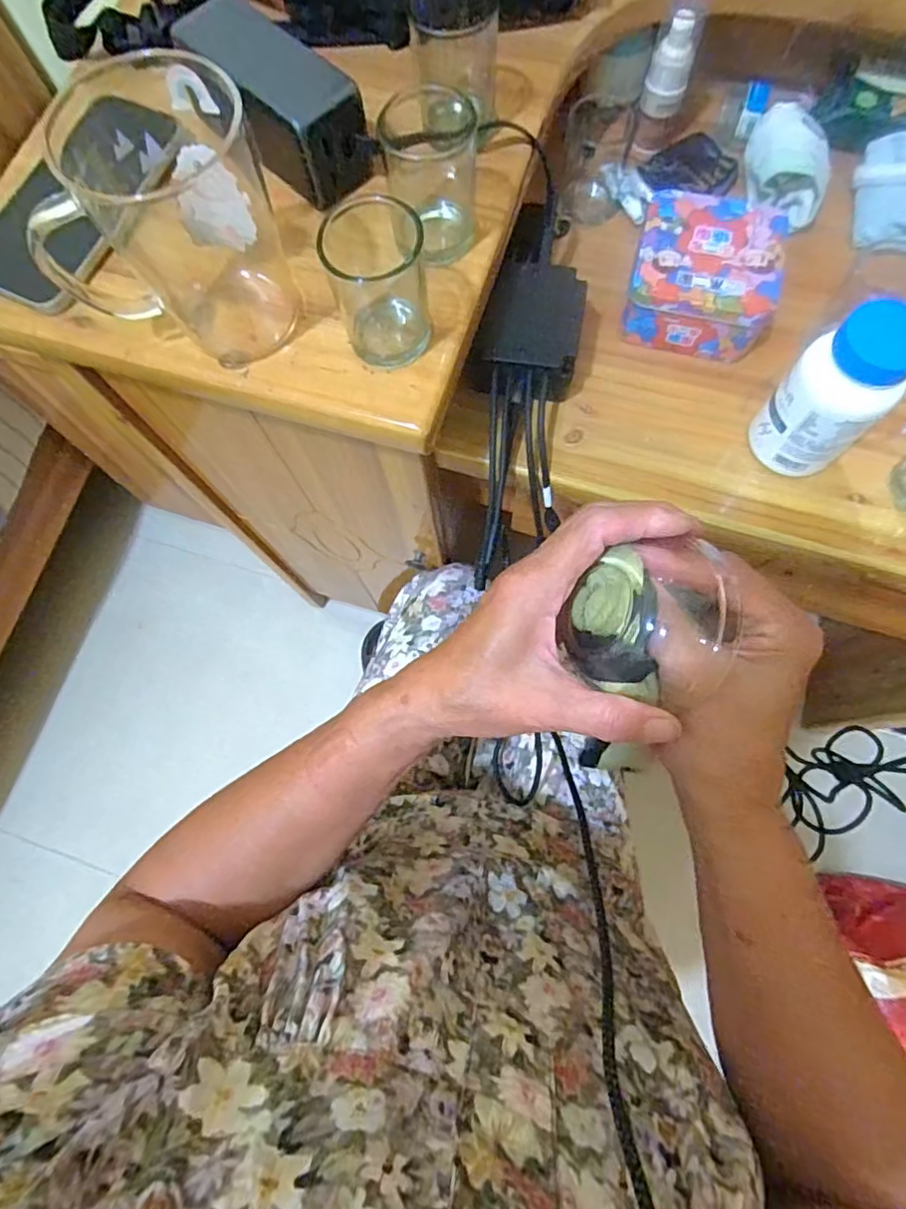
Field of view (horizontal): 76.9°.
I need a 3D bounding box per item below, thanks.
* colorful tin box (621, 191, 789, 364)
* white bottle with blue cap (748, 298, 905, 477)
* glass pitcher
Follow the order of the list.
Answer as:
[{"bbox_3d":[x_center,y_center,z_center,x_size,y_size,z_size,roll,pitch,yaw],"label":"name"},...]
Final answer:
[{"bbox_3d":[0.183,-0.243,0.422,0.101,0.045,0.100,15,77,6],"label":"colorful tin box"},{"bbox_3d":[0.235,-0.129,0.354,0.057,0.102,0.046,38,80,10],"label":"white bottle with blue cap"},{"bbox_3d":[-0.149,-0.204,0.308,0.103,0.103,0.093,5,76,3],"label":"glass pitcher"}]

